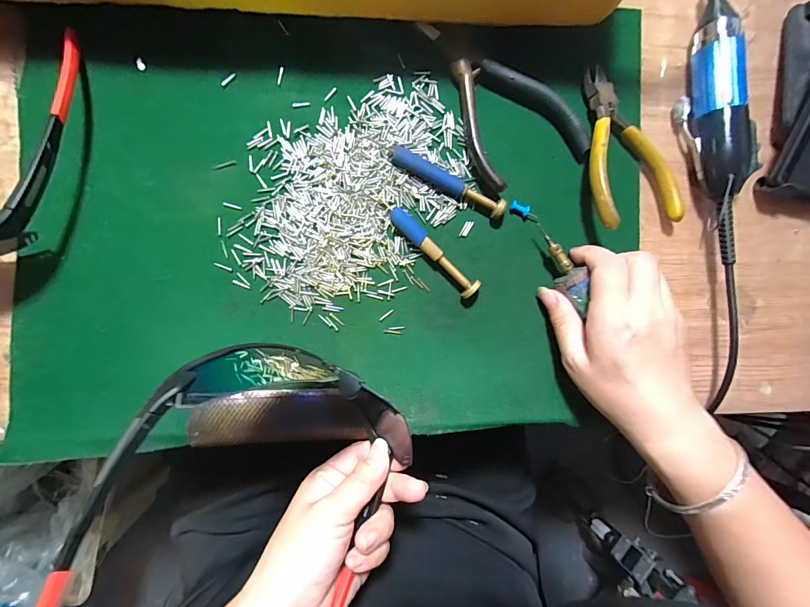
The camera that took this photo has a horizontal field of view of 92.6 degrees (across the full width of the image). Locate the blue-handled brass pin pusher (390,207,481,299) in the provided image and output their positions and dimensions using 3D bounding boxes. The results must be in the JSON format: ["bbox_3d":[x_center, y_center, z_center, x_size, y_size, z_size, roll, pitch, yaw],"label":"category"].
[{"bbox_3d":[0.020,-0.035,0.268,0.078,0.013,0.013,44,85,-5],"label":"blue-handled brass pin pusher"}]

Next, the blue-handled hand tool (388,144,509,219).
[{"bbox_3d":[0.030,-0.086,0.269,0.086,0.014,0.014,29,86,-6],"label":"blue-handled hand tool"}]

